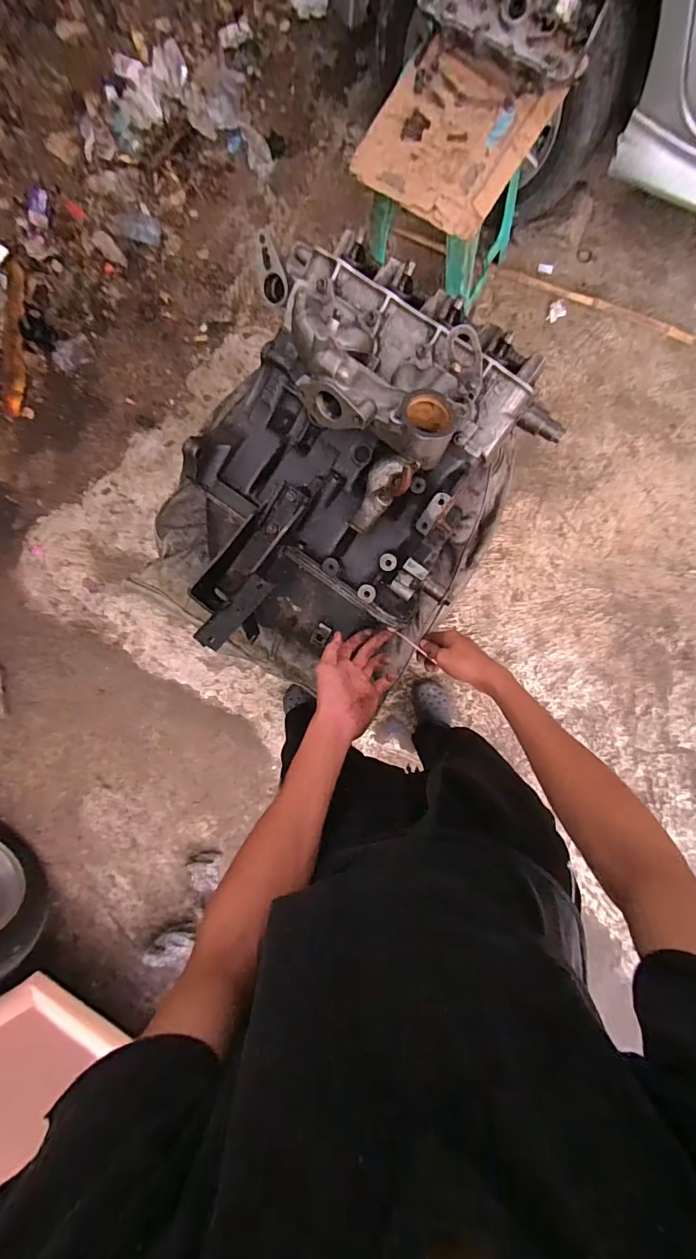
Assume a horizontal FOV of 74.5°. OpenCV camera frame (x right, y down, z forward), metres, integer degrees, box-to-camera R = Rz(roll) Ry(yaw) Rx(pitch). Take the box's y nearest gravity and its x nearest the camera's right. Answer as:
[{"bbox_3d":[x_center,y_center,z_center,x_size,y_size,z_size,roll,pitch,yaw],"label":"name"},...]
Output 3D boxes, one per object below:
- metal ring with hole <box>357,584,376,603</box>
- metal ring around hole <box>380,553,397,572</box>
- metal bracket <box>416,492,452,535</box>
[{"bbox_3d":[0.025,-0.048,0.599,0.024,0.010,0.022,0,88,6],"label":"metal ring with hole"},{"bbox_3d":[0.051,-0.085,0.581,0.021,0.009,0.022,1,88,6],"label":"metal ring around hole"},{"bbox_3d":[0.104,-0.142,0.558,0.019,0.007,0.053,35,107,2],"label":"metal bracket"}]

